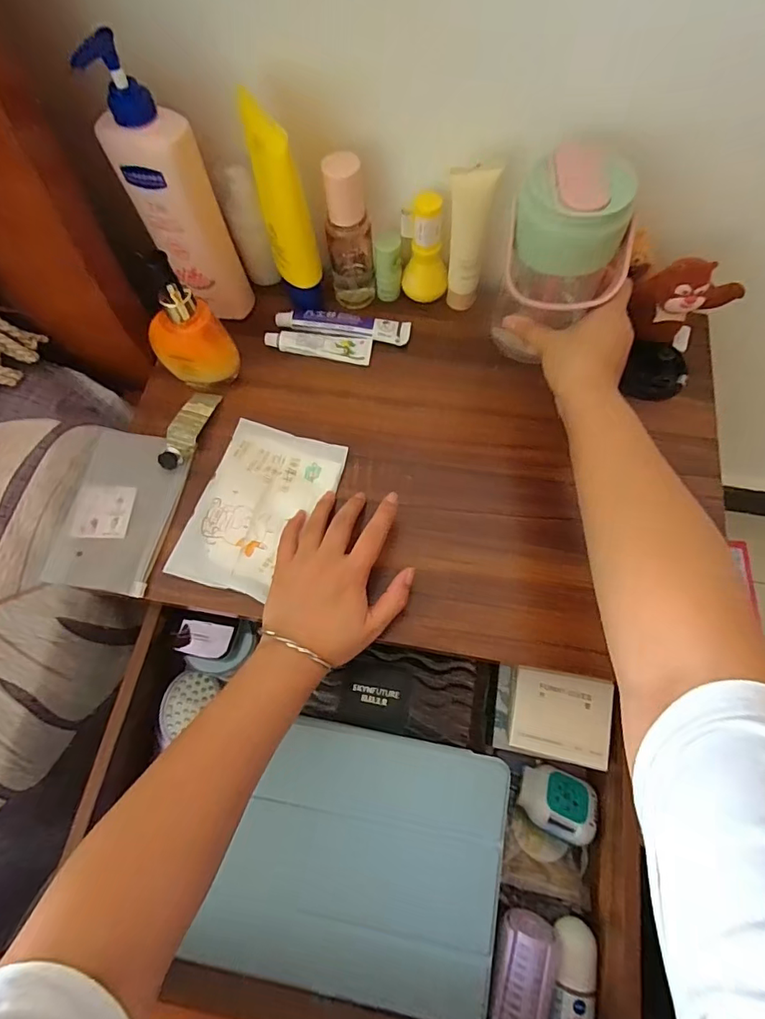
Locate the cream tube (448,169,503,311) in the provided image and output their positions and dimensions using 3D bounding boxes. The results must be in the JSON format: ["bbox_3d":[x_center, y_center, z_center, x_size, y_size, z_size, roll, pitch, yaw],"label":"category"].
[{"bbox_3d":[0.078,-0.240,0.452,0.039,0.133,0.024,6,68,5],"label":"cream tube"}]

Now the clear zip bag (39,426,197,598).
[{"bbox_3d":[-0.233,0.000,0.439,0.097,0.014,0.143,9,68,6],"label":"clear zip bag"}]

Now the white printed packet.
[{"bbox_3d":[-0.105,-0.003,0.424,0.103,0.017,0.149,17,69,9],"label":"white printed packet"}]

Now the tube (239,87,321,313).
[{"bbox_3d":[-0.082,-0.250,0.431,0.037,0.172,0.050,-13,68,-3],"label":"tube"}]

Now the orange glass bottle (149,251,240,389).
[{"bbox_3d":[-0.172,-0.155,0.427,0.061,0.124,0.051,-36,71,-12],"label":"orange glass bottle"}]

